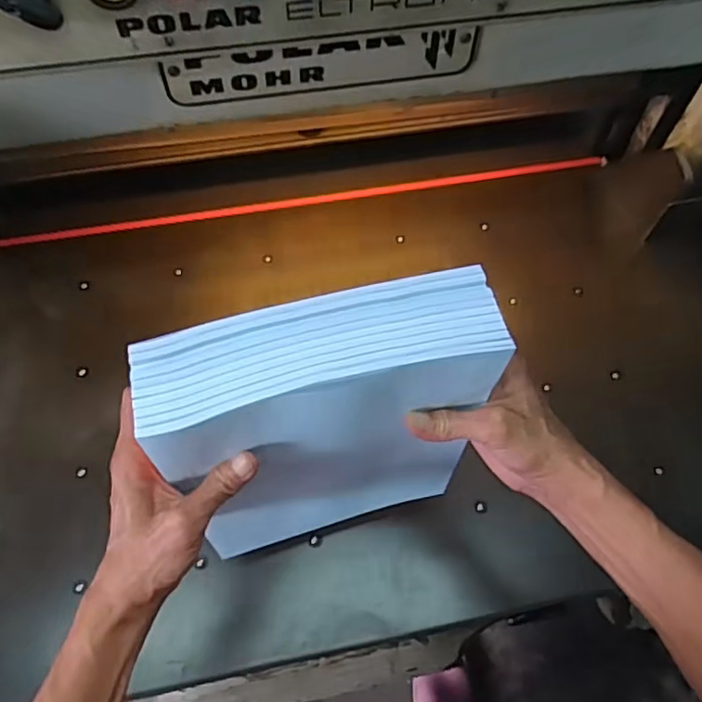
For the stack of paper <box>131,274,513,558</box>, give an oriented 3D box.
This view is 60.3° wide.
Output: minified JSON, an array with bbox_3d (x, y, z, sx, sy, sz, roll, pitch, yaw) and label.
[{"bbox_3d":[-0.017,0.061,0.452,0.211,0.256,0.071,-14,63,-9],"label":"stack of paper"}]

